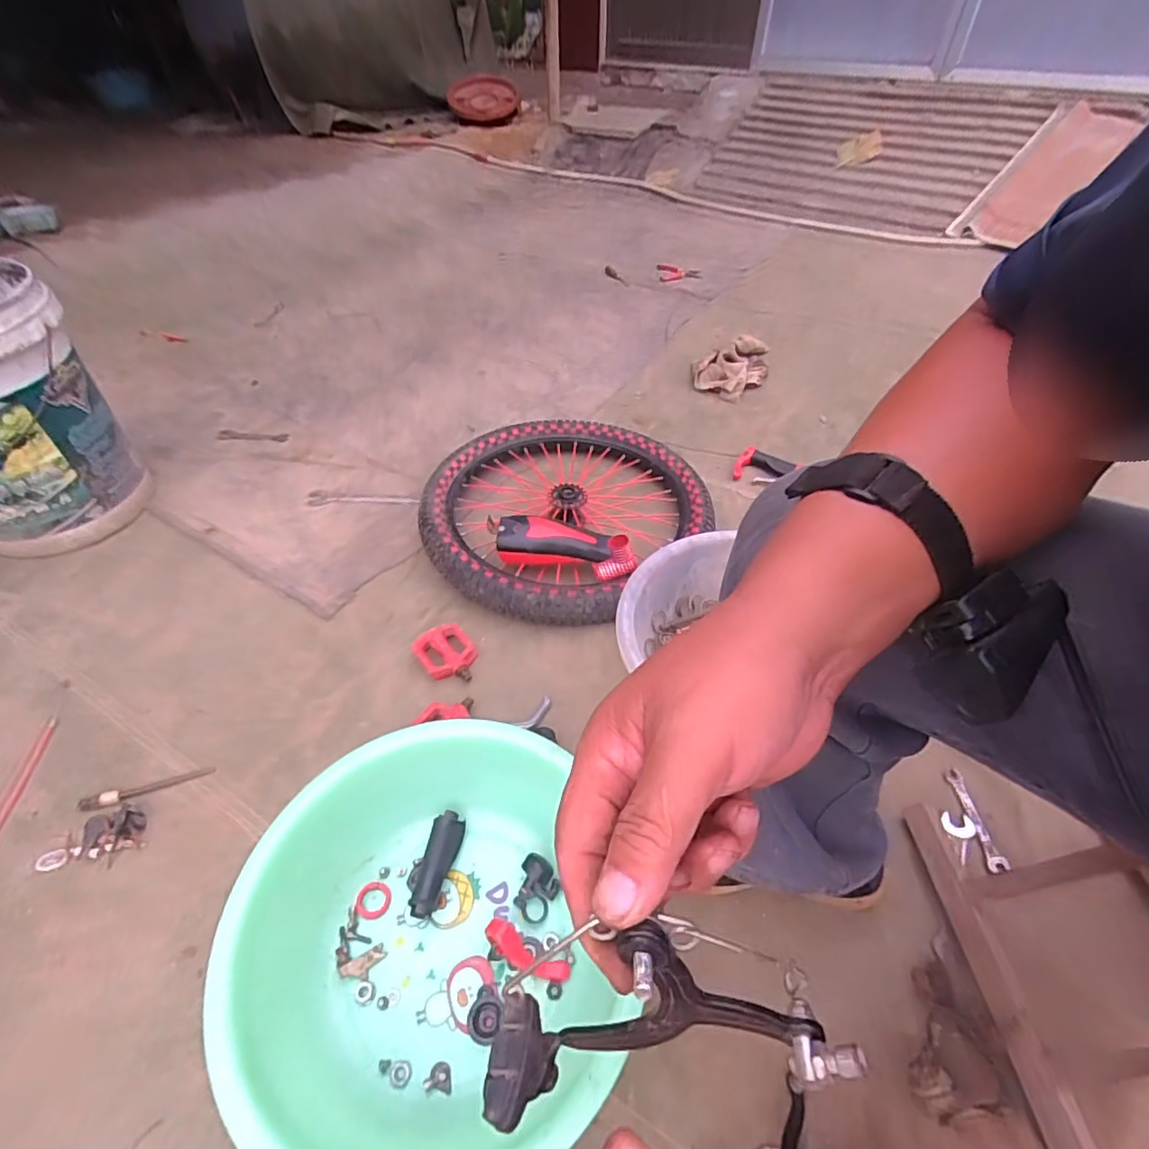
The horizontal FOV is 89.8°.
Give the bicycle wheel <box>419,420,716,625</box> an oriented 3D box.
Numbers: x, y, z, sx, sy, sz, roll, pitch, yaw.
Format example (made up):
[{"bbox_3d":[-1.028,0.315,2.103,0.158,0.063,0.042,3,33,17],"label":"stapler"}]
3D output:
[{"bbox_3d":[-0.027,-0.128,0.997,0.446,0.079,0.478,0,46,0],"label":"bicycle wheel"}]

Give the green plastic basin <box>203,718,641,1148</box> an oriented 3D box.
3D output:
[{"bbox_3d":[-0.138,0.330,0.530,0.310,0.118,0.335,0,46,0],"label":"green plastic basin"}]

